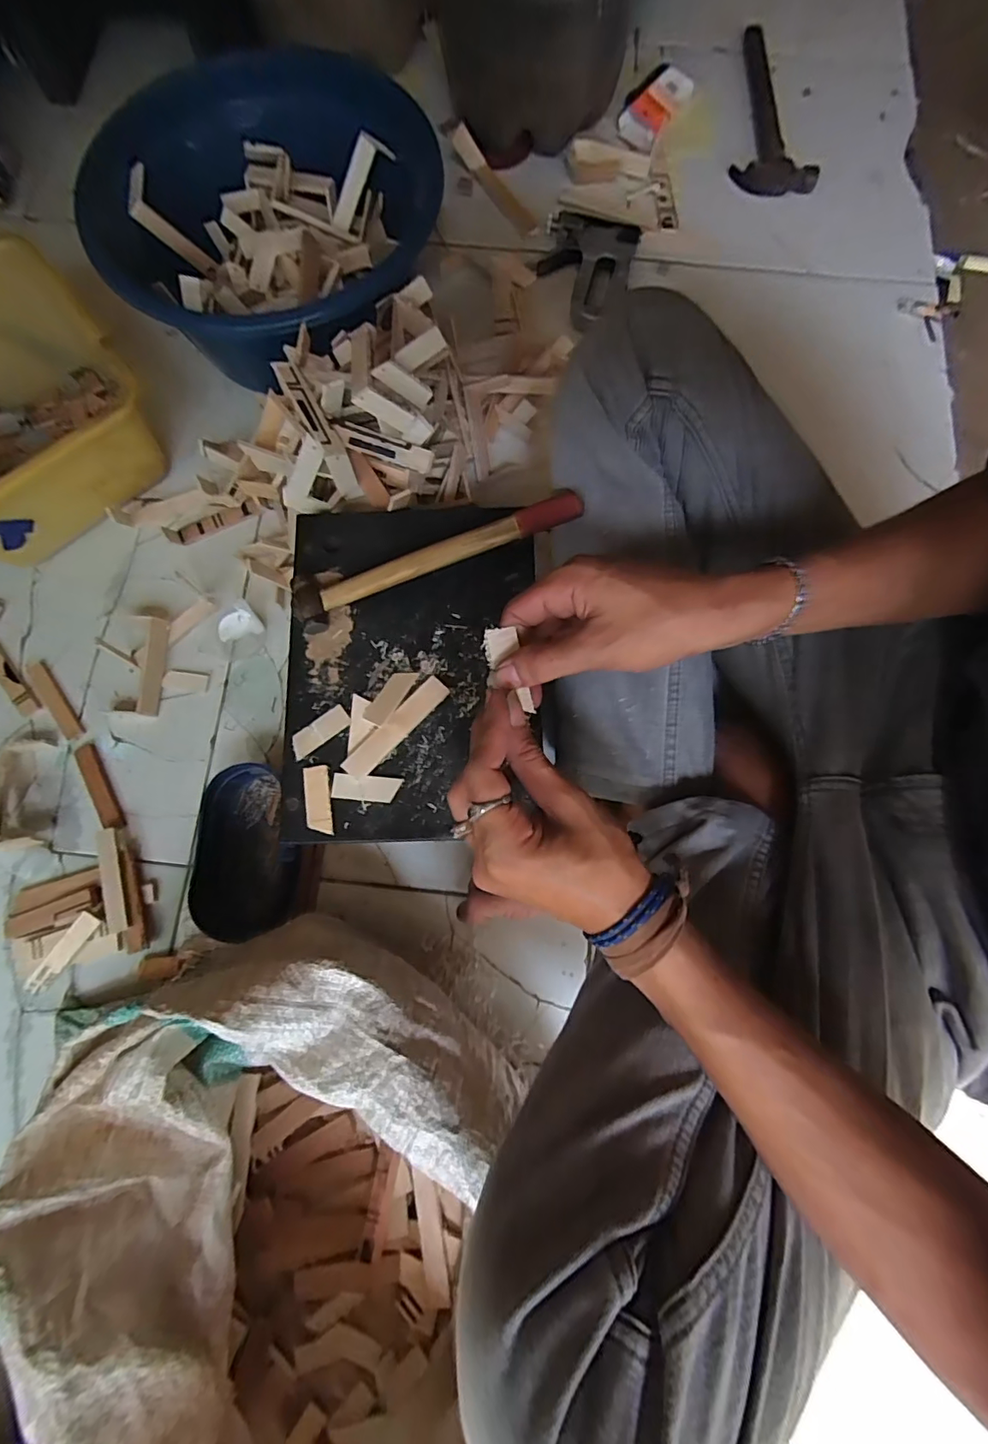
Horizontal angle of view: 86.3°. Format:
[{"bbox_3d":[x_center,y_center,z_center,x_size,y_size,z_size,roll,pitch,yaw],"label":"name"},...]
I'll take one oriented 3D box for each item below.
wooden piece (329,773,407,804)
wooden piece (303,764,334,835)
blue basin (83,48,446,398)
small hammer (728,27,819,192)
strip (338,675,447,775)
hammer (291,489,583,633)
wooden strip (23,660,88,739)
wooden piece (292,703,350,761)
[{"bbox_3d":[-0.098,0.050,0.403,0.051,0.007,0.019,5,78,2],"label":"wooden piece"},{"bbox_3d":[-0.134,0.059,0.401,0.021,0.004,0.051,-9,78,-1],"label":"wooden piece"},{"bbox_3d":[-0.244,-0.516,0.566,0.309,0.135,0.312,0,77,0],"label":"blue basin"},{"bbox_3d":[0.390,-0.839,0.727,0.111,0.028,0.291,8,78,2],"label":"small hammer"},{"bbox_3d":[-0.075,0.004,0.410,0.021,0.004,0.098,44,78,-4],"label":"strip"},{"bbox_3d":[-0.046,-0.131,0.426,0.238,0.041,0.044,-18,78,-4],"label":"hammer"},{"bbox_3d":[-0.470,-0.024,0.563,0.022,0.005,0.098,-37,80,-7],"label":"wooden strip"},{"bbox_3d":[-0.137,0.008,0.414,0.049,0.004,0.021,-38,80,-7],"label":"wooden piece"}]

